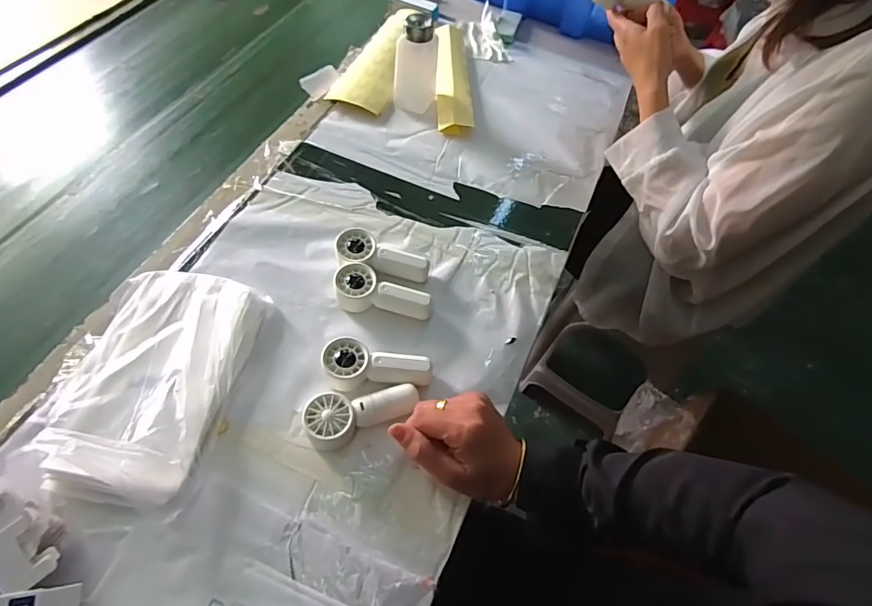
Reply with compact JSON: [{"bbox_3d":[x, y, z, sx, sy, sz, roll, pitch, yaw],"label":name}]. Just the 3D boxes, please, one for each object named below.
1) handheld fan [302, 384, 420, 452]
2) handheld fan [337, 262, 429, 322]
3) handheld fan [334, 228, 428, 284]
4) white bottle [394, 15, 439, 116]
[{"bbox_3d":[-0.071,0.106,0.463,0.108,0.033,0.045,-13,61,-15],"label":"handheld fan"},{"bbox_3d":[-0.057,-0.014,0.531,0.105,0.029,0.046,8,59,1],"label":"handheld fan"},{"bbox_3d":[-0.061,-0.056,0.556,0.107,0.027,0.048,9,59,2],"label":"handheld fan"},{"bbox_3d":[-0.028,-0.352,0.691,0.059,0.120,0.077,4,59,-1],"label":"white bottle"}]

